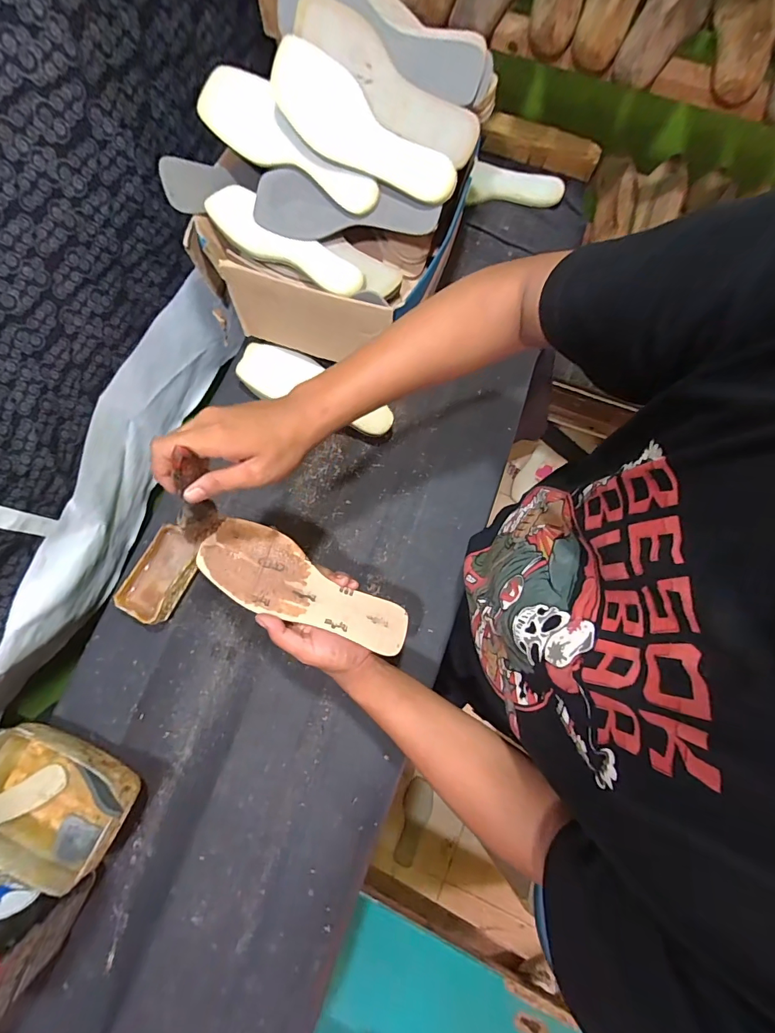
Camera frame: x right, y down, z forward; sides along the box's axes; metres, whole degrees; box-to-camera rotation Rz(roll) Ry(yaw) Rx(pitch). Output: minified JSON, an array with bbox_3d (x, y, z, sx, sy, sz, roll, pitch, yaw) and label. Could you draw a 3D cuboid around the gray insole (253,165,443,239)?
[{"bbox_3d":[-0.057,-0.398,0.563,0.246,0.013,0.075,18,114,9],"label":"gray insole"}]

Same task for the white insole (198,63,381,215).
[{"bbox_3d":[-0.117,-0.466,0.532,0.238,0.078,0.015,25,43,-1],"label":"white insole"}]

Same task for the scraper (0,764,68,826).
[{"bbox_3d":[-0.450,0.346,0.531,0.089,0.023,0.040,-20,76,-33],"label":"scraper"}]

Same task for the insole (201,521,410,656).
[{"bbox_3d":[-0.090,0.086,0.479,0.240,0.011,0.083,32,65,-6],"label":"insole"}]

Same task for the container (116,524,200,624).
[{"bbox_3d":[-0.308,0.079,0.589,0.075,0.049,0.124,28,79,7],"label":"container"}]

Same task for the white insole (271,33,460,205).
[{"bbox_3d":[-0.029,-0.454,0.512,0.240,0.020,0.078,36,119,-4],"label":"white insole"}]

